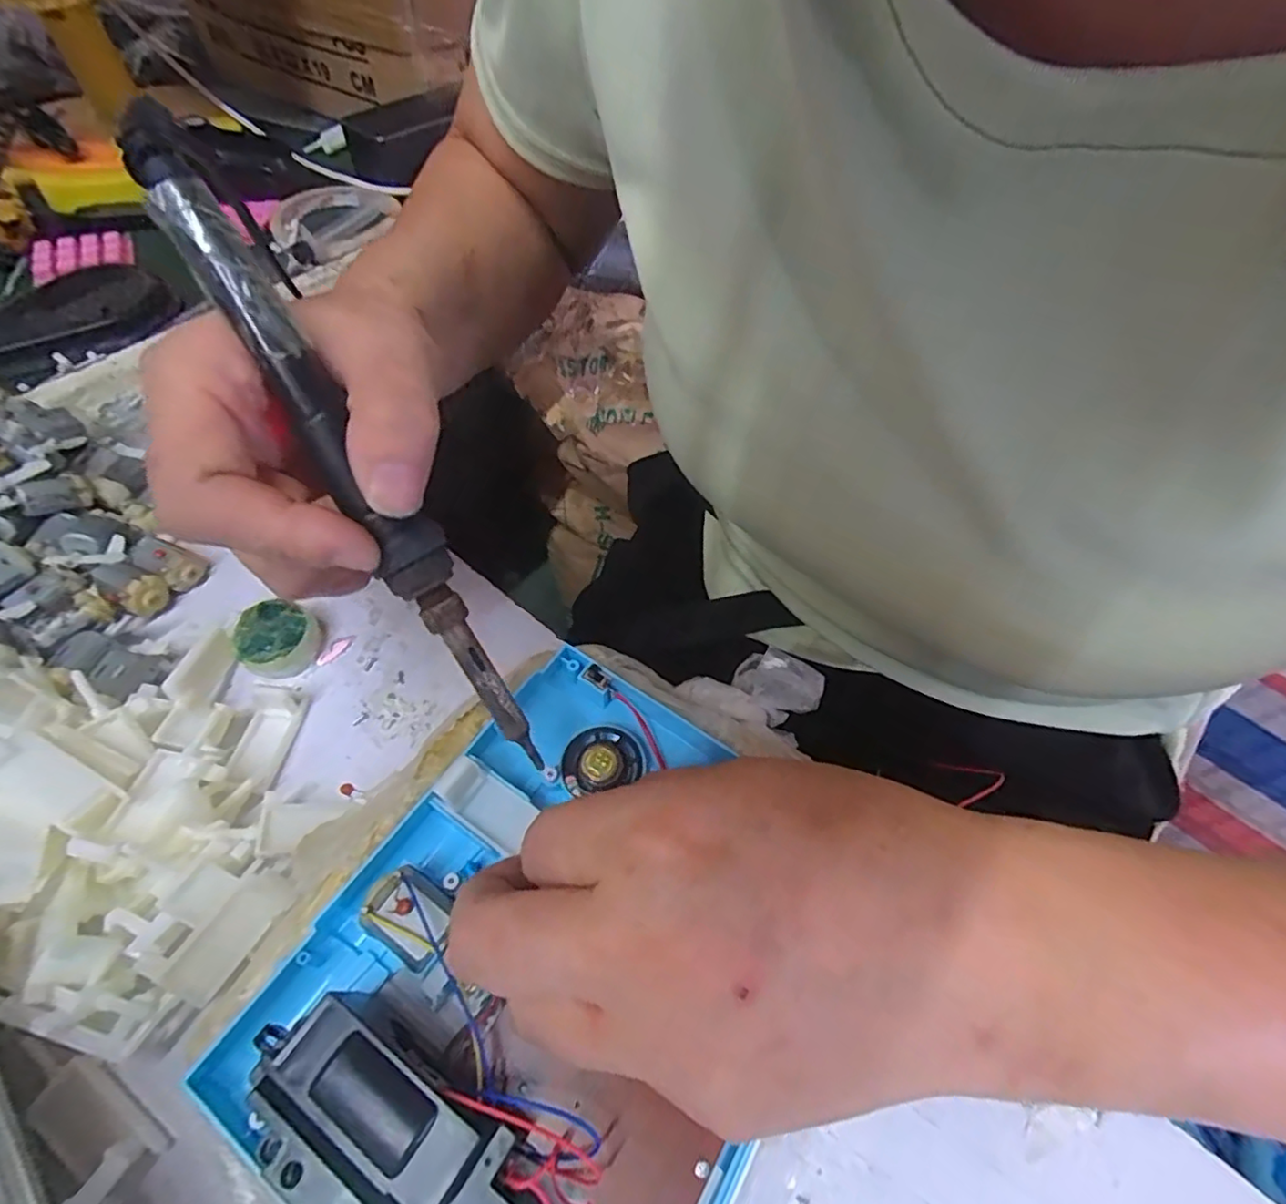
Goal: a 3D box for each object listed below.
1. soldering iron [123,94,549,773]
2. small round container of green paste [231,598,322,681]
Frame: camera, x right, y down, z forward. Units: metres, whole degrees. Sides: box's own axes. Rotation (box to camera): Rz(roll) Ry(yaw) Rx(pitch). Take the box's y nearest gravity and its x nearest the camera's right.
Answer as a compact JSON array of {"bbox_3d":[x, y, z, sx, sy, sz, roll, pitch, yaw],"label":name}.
[{"bbox_3d":[-0.076,-0.033,0.167,0.017,0.015,0.188,-36,106,-26],"label":"soldering iron"},{"bbox_3d":[-0.161,0.017,0.270,0.031,0.016,0.030,3,55,-4],"label":"small round container of green paste"}]

